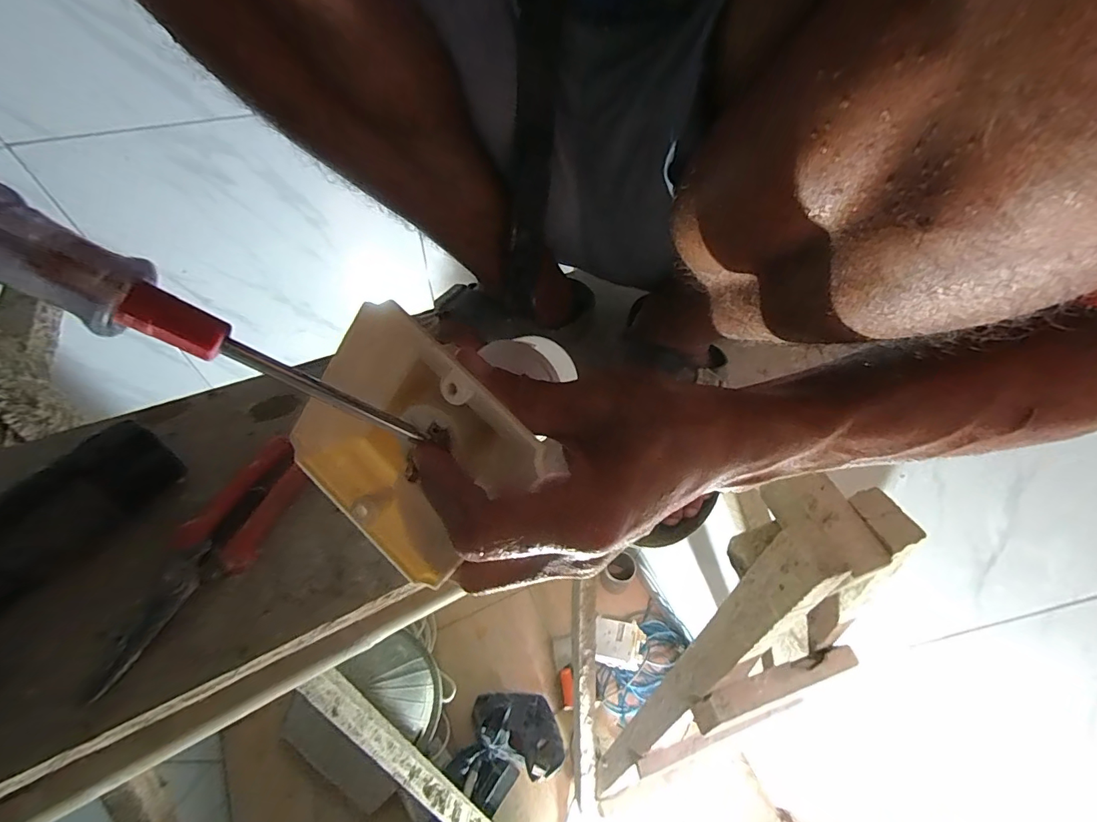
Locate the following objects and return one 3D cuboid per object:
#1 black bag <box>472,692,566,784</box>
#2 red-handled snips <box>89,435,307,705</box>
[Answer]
[{"bbox_3d":[-0.083,0.949,1.389,0.290,0.189,0.189,23,55,14],"label":"black bag"},{"bbox_3d":[-0.217,0.089,0.302,0.050,0.011,0.170,13,53,7],"label":"red-handled snips"}]

